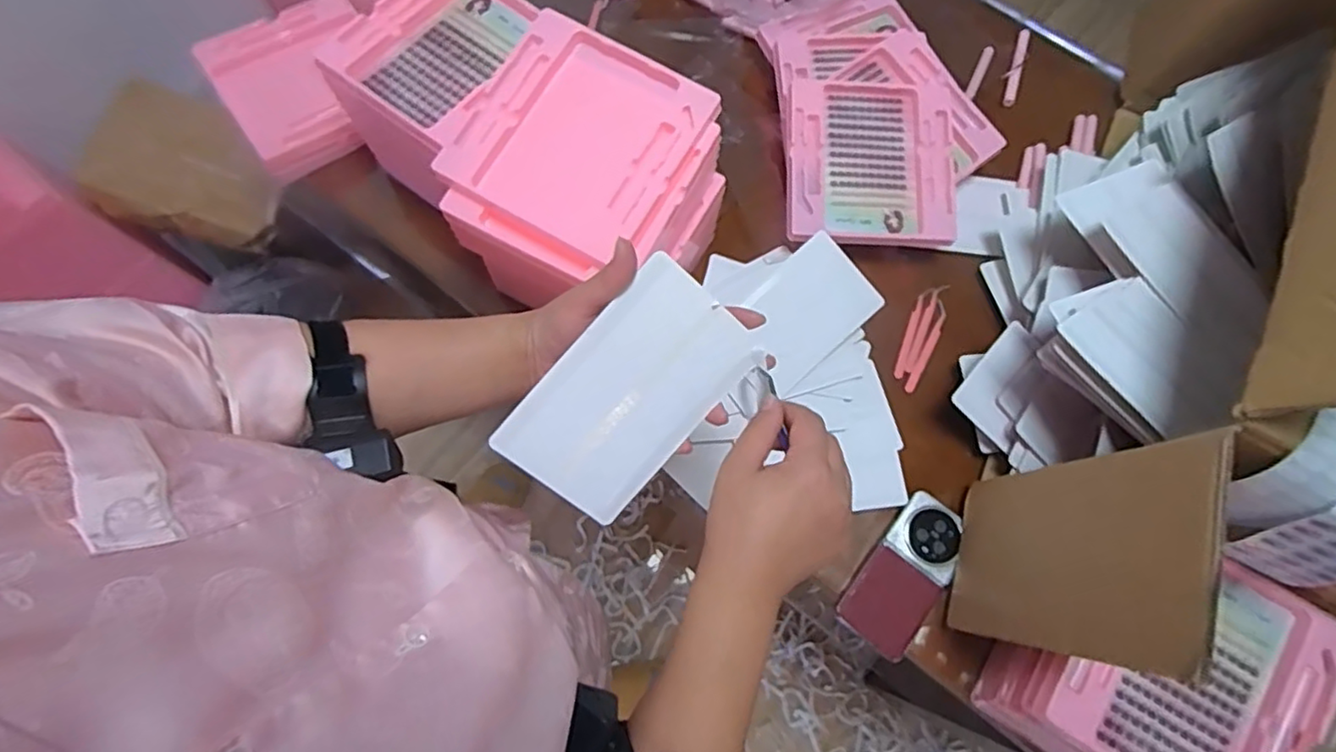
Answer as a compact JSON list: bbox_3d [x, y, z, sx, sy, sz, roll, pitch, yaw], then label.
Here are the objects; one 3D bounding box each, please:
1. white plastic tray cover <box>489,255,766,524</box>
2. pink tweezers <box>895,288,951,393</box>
[{"bbox_3d":[-0.026,0.015,0.457,0.108,0.008,0.175,41,97,-21],"label":"white plastic tray cover"},{"bbox_3d":[0.296,-0.048,0.758,0.036,0.004,0.138,23,73,5],"label":"pink tweezers"}]

